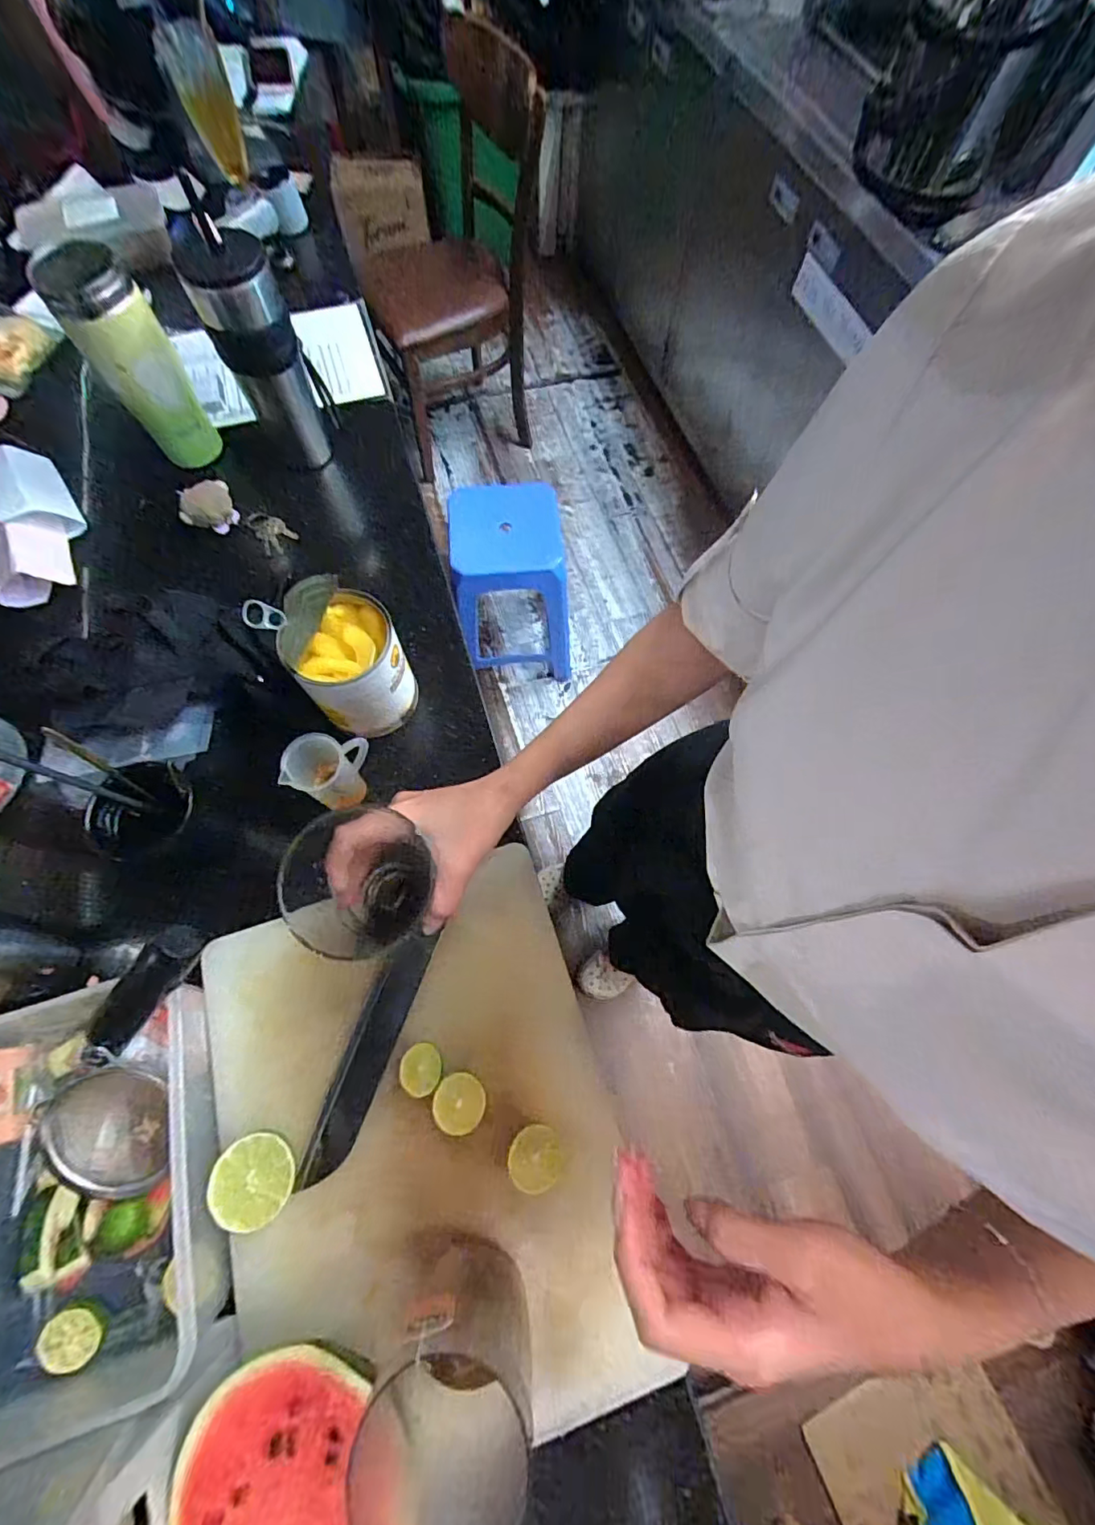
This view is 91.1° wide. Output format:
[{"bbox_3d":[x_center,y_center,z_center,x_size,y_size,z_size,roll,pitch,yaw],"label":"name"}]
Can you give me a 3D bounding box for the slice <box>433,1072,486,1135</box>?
[{"bbox_3d":[-0.070,0.274,0.436,0.039,0.032,0.041,0,69,-1],"label":"slice"}]

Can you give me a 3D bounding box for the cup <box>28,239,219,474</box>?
[{"bbox_3d":[-0.452,-0.436,0.596,0.081,0.200,0.067,-34,73,-13],"label":"cup"}]

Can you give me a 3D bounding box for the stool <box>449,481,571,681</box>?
[{"bbox_3d":[-0.082,-0.470,1.418,0.278,0.424,0.317,-5,69,-3],"label":"stool"}]

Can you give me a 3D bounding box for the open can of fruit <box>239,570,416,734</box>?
[{"bbox_3d":[-0.186,-0.099,0.503,0.090,0.157,0.099,0,69,-1],"label":"open can of fruit"}]

